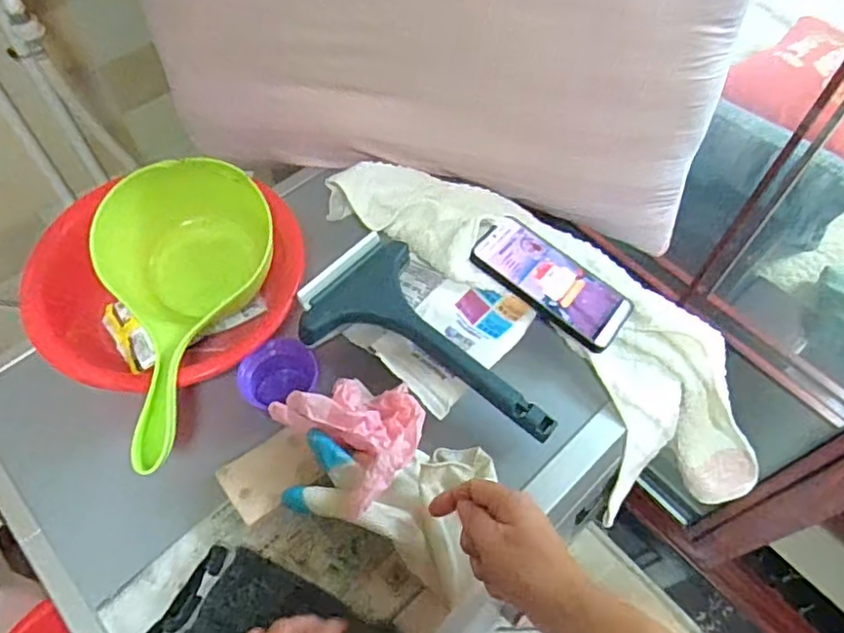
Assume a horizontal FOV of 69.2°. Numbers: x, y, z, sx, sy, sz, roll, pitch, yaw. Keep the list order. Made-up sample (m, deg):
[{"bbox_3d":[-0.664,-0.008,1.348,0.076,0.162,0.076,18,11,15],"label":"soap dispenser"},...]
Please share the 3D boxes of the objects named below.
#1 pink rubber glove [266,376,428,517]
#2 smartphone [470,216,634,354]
[{"bbox_3d":[-0.050,0.090,0.514,0.104,0.058,0.113,-35,67,-18],"label":"pink rubber glove"},{"bbox_3d":[0.133,-0.036,0.621,0.160,0.011,0.082,38,57,11],"label":"smartphone"}]

